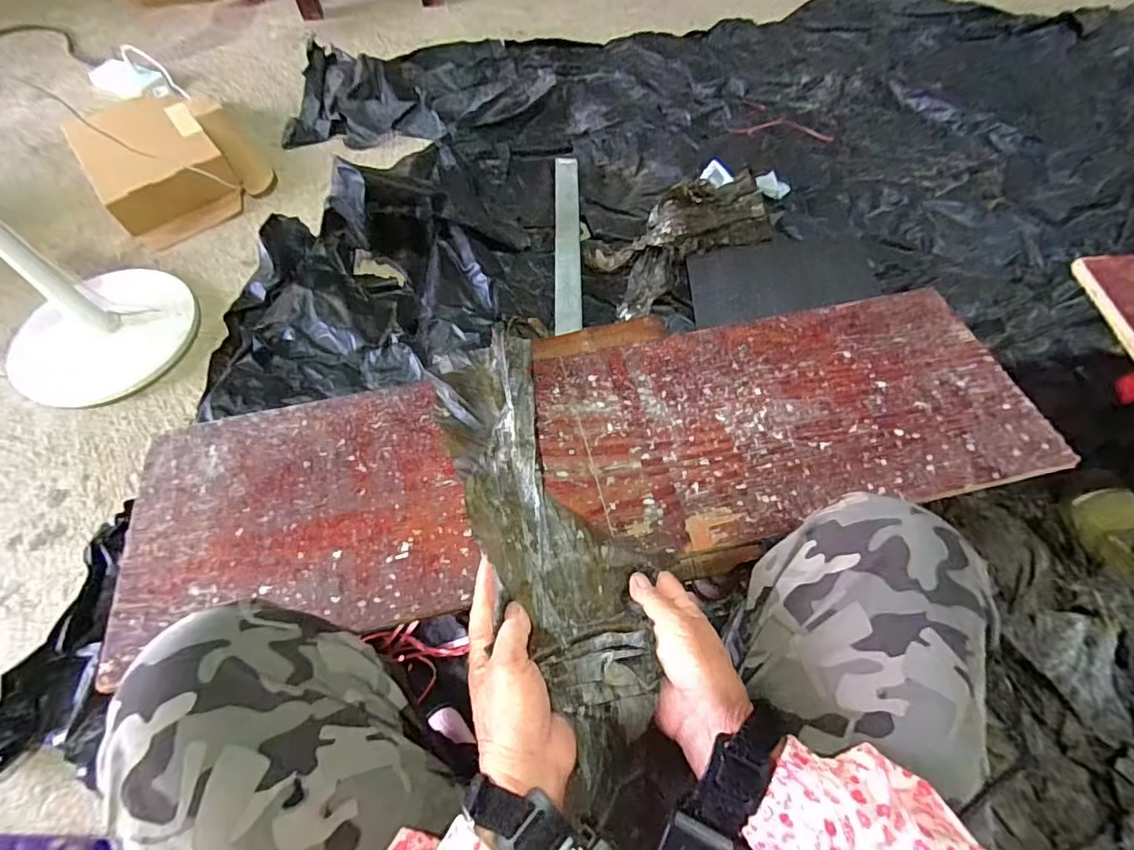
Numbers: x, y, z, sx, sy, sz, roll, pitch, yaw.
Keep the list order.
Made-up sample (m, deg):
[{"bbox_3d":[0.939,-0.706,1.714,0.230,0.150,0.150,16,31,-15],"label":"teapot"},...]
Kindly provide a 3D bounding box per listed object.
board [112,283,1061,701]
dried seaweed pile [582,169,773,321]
[{"bbox_3d":[0.037,0.026,0.549,0.887,0.022,0.249,-12,63,-6],"label":"board"},{"bbox_3d":[0.239,-0.389,1.113,0.420,0.061,0.215,-29,66,-14],"label":"dried seaweed pile"}]

